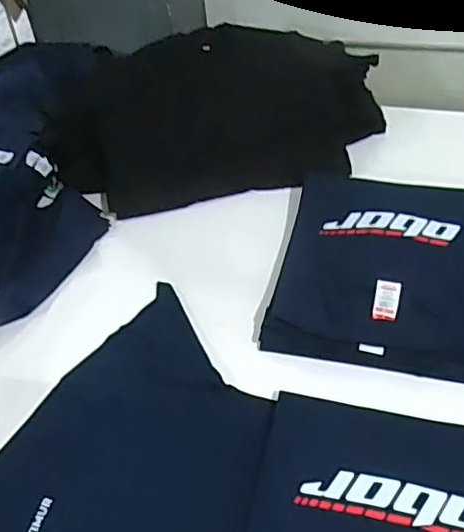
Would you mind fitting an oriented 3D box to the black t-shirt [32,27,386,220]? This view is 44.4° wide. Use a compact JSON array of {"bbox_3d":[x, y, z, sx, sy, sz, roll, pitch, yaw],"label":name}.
[{"bbox_3d":[-0.026,-0.271,1.028,0.601,0.176,0.280,-9,47,-2],"label":"black t-shirt"}]

